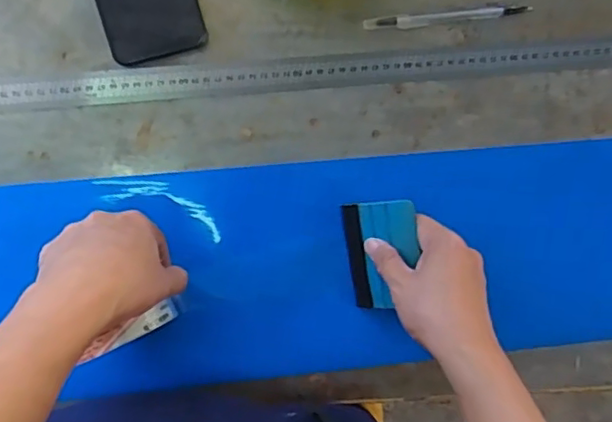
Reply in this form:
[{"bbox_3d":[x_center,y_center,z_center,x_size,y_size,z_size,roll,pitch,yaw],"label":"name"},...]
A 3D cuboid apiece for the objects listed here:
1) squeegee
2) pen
[{"bbox_3d":[0.068,0.041,0.538,0.068,0.011,0.097,-3,98,32],"label":"squeegee"},{"bbox_3d":[0.127,-0.173,0.539,0.151,0.005,0.012,-8,98,-5],"label":"pen"}]

